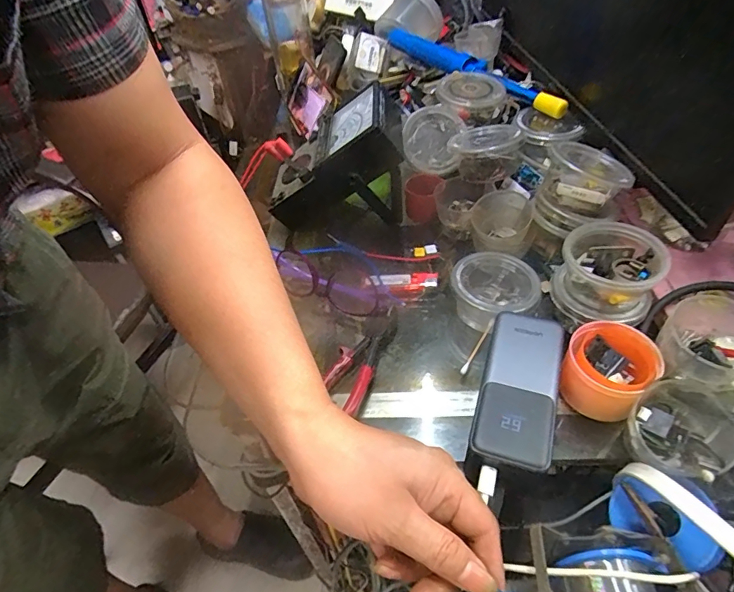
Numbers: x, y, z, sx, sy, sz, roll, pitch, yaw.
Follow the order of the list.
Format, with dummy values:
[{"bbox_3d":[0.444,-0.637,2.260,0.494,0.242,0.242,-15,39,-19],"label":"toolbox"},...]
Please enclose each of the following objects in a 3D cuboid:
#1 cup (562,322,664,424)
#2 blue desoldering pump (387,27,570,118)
[{"bbox_3d":[0.186,0.059,0.363,0.060,0.049,0.057,-3,47,3],"label":"cup"},{"bbox_3d":[0.127,-0.295,0.602,0.031,0.034,0.314,-30,52,-21],"label":"blue desoldering pump"}]

